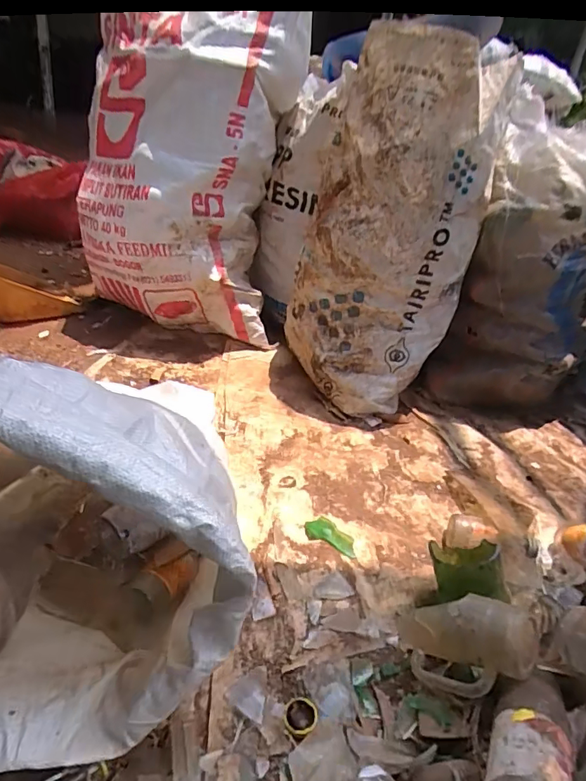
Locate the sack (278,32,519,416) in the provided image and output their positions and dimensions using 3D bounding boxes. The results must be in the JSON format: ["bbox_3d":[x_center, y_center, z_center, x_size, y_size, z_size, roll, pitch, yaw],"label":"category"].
[{"bbox_3d":[0.177,-0.307,1.019,0.244,0.669,0.326,-8,33,-25],"label":"sack"}]

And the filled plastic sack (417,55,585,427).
[{"bbox_3d":[0.555,-0.258,1.101,0.307,0.573,0.450,21,32,24],"label":"filled plastic sack"}]

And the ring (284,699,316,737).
[{"bbox_3d":[0.008,0.330,0.497,0.035,0.007,0.038,5,29,-3],"label":"ring"}]

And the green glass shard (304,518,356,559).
[{"bbox_3d":[0.056,0.210,0.711,0.083,0.010,0.041,19,31,21],"label":"green glass shard"}]

